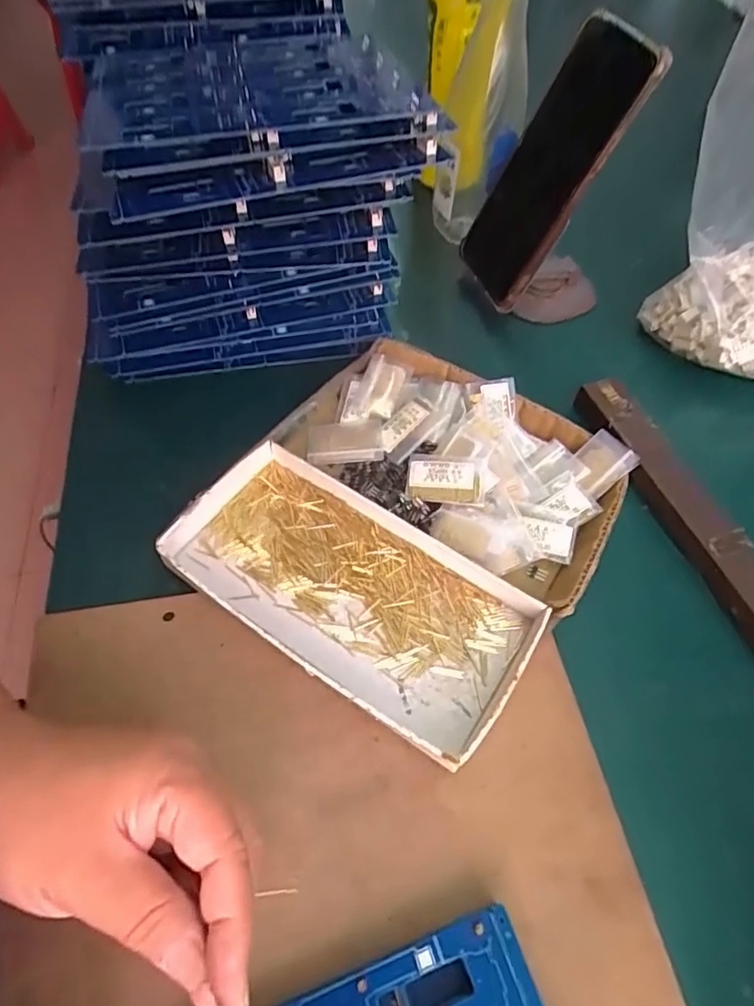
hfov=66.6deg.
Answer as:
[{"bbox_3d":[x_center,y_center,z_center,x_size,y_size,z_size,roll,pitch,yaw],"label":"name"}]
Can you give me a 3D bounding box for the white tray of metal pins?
[{"bbox_3d":[-0.015,0.042,0.305,0.191,0.025,0.095,32,63,16],"label":"white tray of metal pins"}]

